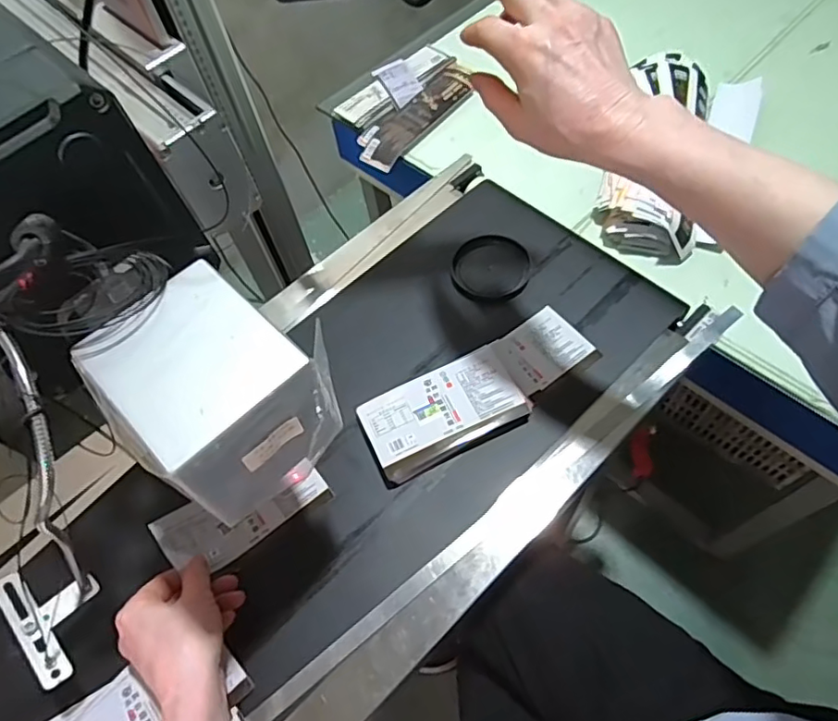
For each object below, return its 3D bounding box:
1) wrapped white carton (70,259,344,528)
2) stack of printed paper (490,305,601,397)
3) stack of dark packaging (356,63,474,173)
[{"bbox_3d":[-0.128,0.025,0.359,0.124,0.083,0.112,37,68,24],"label":"wrapped white carton"},{"bbox_3d":[0.133,-0.011,0.613,0.091,0.009,0.079,-31,61,-14],"label":"stack of printed paper"},{"bbox_3d":[0.000,-0.409,0.955,0.084,0.009,0.245,40,77,20],"label":"stack of dark packaging"}]

